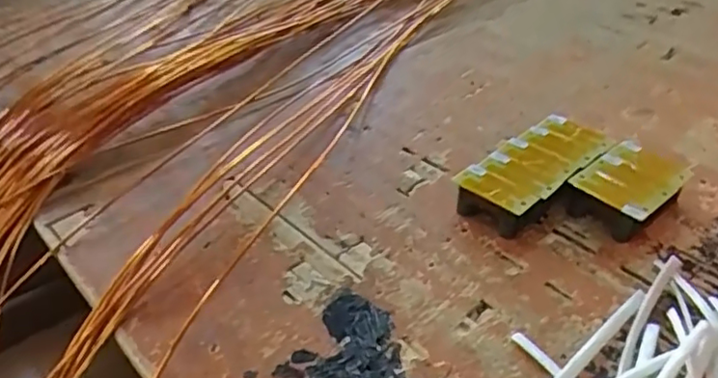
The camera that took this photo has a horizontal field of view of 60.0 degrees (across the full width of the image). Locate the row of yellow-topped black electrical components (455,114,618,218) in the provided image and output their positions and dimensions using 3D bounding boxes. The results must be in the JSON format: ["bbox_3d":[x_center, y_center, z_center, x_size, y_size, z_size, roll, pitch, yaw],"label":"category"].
[{"bbox_3d":[0.164,-0.016,0.577,0.164,0.037,0.071,-30,46,-33],"label":"row of yellow-topped black electrical components"}]

